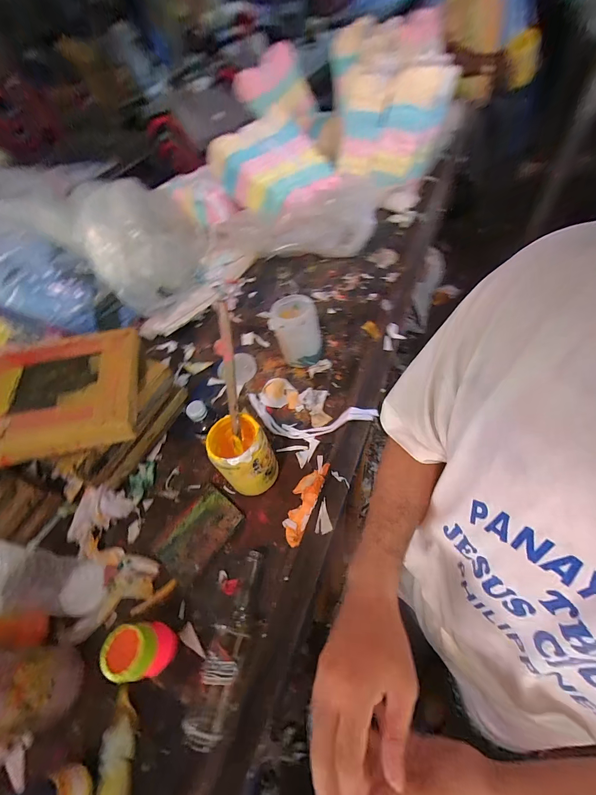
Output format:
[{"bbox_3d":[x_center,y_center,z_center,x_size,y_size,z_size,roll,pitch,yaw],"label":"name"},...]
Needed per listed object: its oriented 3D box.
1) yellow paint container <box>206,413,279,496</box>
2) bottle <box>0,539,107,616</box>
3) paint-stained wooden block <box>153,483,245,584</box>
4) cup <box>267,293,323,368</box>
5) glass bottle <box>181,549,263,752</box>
[{"bbox_3d":[-0.095,0.103,0.549,0.091,0.143,0.104,-39,57,-18],"label":"yellow paint container"},{"bbox_3d":[-0.369,0.250,0.425,0.073,0.232,0.079,2,55,11],"label":"bottle"},{"bbox_3d":[-0.175,0.235,0.546,0.102,0.016,0.140,31,65,28],"label":"paint-stained wooden block"},{"bbox_3d":[-0.003,-0.143,0.694,0.089,0.150,0.108,-22,54,-7],"label":"cup"},{"bbox_3d":[-0.097,0.341,0.447,0.057,0.063,0.223,7,56,15],"label":"glass bottle"}]

